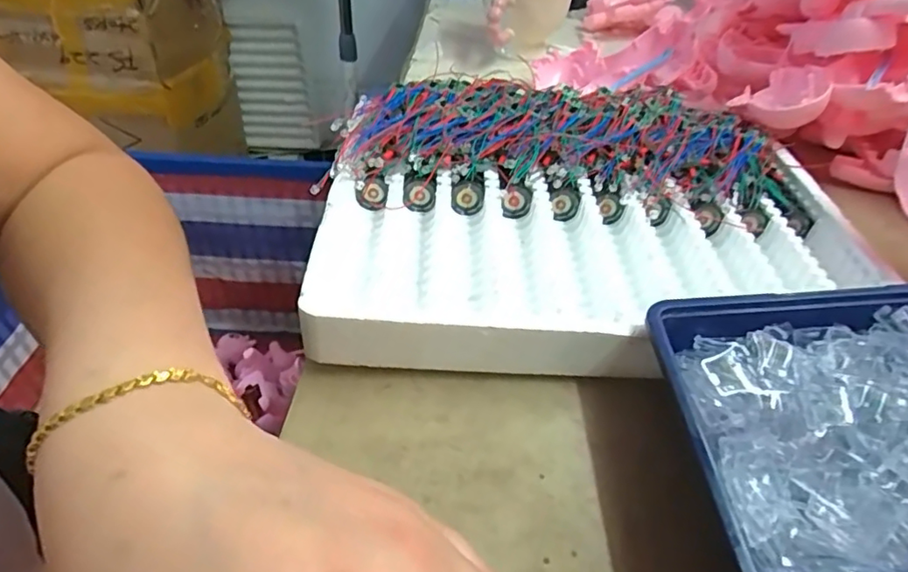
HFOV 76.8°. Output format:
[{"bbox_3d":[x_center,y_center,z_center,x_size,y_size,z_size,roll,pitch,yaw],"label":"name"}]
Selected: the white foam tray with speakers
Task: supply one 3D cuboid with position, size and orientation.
[{"bbox_3d":[0.089,-0.052,0.389,0.347,0.055,0.249,0,42,-4],"label":"white foam tray with speakers"}]

